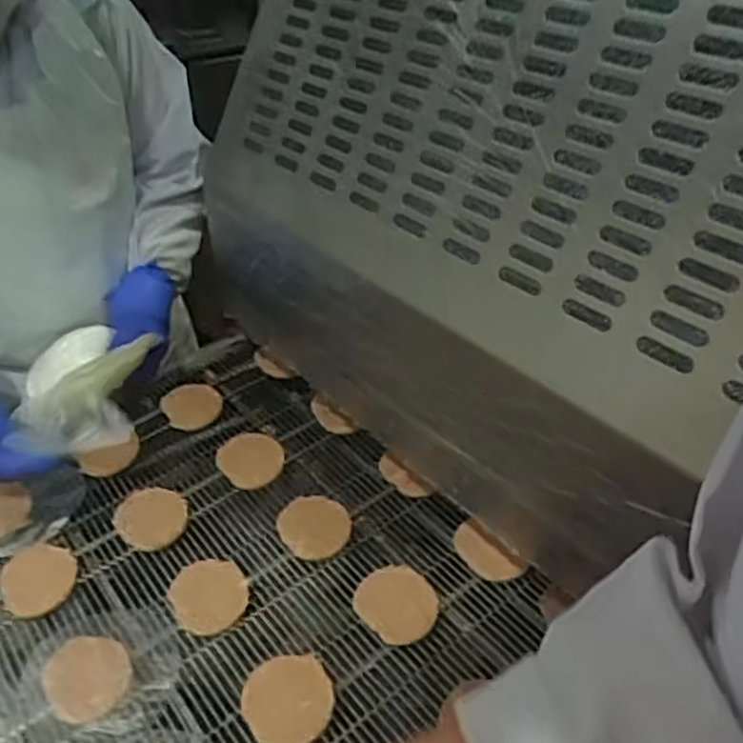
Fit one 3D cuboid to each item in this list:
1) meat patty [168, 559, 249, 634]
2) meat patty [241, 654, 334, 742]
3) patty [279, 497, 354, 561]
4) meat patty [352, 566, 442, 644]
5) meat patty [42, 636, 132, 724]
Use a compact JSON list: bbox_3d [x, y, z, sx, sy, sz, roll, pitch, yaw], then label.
[{"bbox_3d":[-0.141,0.192,0.643,0.064,0.006,0.070,-1,41,1],"label":"meat patty"},{"bbox_3d":[-0.064,0.251,0.570,0.067,0.008,0.068,2,36,-2],"label":"meat patty"},{"bbox_3d":[-0.054,0.144,0.696,0.067,0.006,0.068,2,36,-2],"label":"patty"},{"bbox_3d":[0.022,0.195,0.631,0.064,0.005,0.071,-27,46,-35],"label":"meat patty"},{"bbox_3d":[-0.226,0.241,0.591,0.073,0.004,0.063,32,45,33],"label":"meat patty"}]

